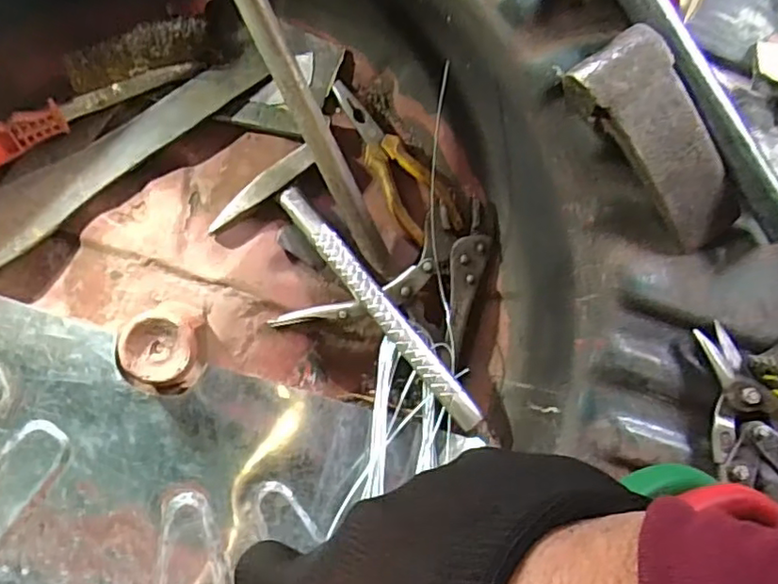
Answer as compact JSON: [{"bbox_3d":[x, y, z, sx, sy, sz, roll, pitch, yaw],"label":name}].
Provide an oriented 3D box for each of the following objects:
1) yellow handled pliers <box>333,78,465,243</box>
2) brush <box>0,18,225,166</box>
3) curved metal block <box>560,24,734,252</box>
[{"bbox_3d":[0.000,-0.114,0.551,0.049,0.019,0.164,-38,94,-6],"label":"yellow handled pliers"},{"bbox_3d":[-0.250,-0.164,0.511,0.225,0.032,0.039,-29,93,-6],"label":"brush"},{"bbox_3d":[0.191,-0.106,0.434,0.057,0.038,0.152,-38,94,-6],"label":"curved metal block"}]

